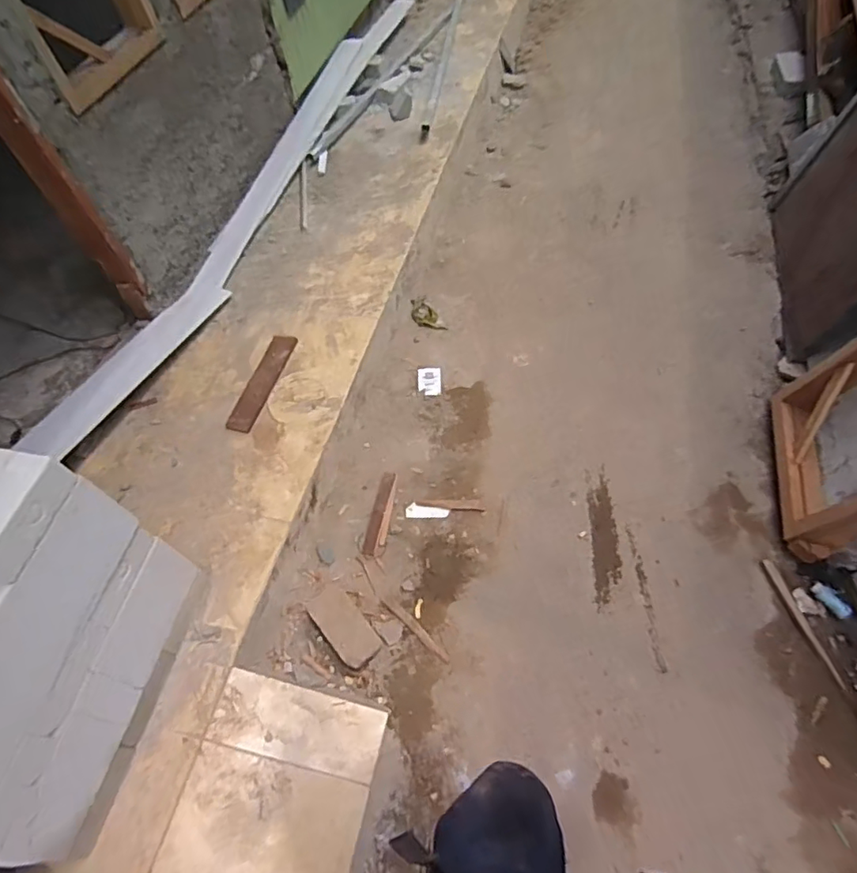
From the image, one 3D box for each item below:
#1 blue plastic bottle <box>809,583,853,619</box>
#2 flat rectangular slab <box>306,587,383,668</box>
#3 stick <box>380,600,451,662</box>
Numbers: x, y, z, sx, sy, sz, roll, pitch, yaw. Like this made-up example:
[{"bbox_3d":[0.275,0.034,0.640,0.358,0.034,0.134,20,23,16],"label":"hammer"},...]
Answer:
[{"bbox_3d":[1.040,0.423,1.421,0.039,0.028,0.100,-29,58,-11],"label":"blue plastic bottle"},{"bbox_3d":[-0.220,0.498,1.453,0.109,0.016,0.212,-36,66,-18],"label":"flat rectangular slab"},{"bbox_3d":[-0.037,0.509,1.457,0.235,0.007,0.026,35,68,26],"label":"stick"}]

